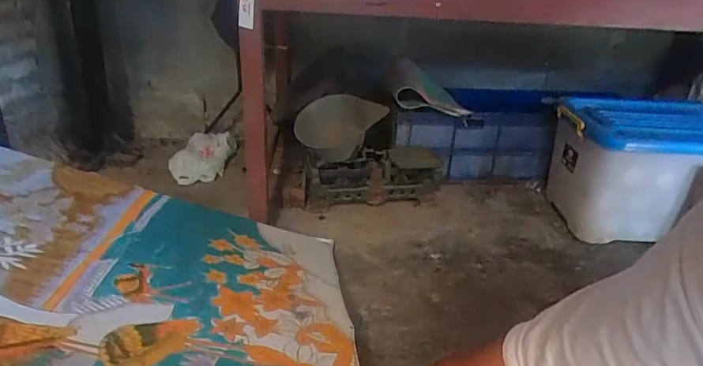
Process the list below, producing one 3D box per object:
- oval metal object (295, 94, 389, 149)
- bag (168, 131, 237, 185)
[{"bbox_3d":[-0.035,-0.199,1.537,0.286,0.186,0.058,-1,26,-8],"label":"oval metal object"},{"bbox_3d":[-0.551,-0.106,1.832,0.146,0.130,0.293,10,29,13],"label":"bag"}]

